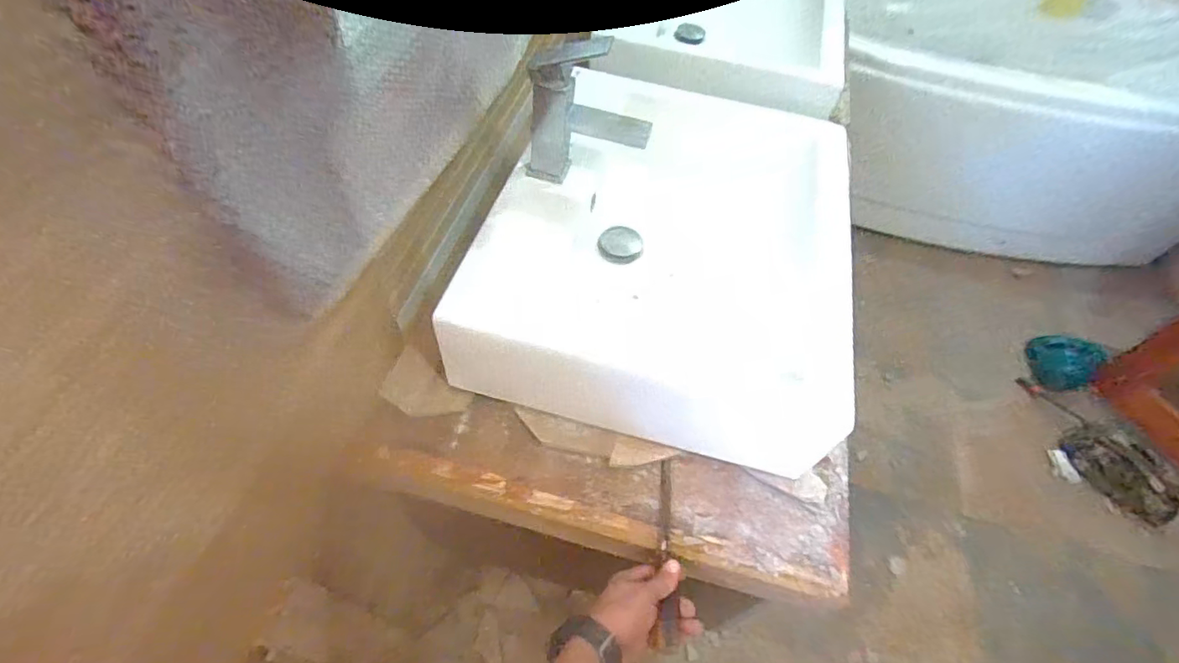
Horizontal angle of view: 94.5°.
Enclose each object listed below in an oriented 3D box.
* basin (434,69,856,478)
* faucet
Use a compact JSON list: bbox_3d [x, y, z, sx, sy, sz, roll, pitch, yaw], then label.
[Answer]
[{"bbox_3d":[0.108,-0.110,0.781,0.450,0.157,0.506,15,55,5],"label":"basin"},{"bbox_3d":[0.000,-0.264,0.684,0.148,0.186,0.041,8,55,1],"label":"faucet"}]

